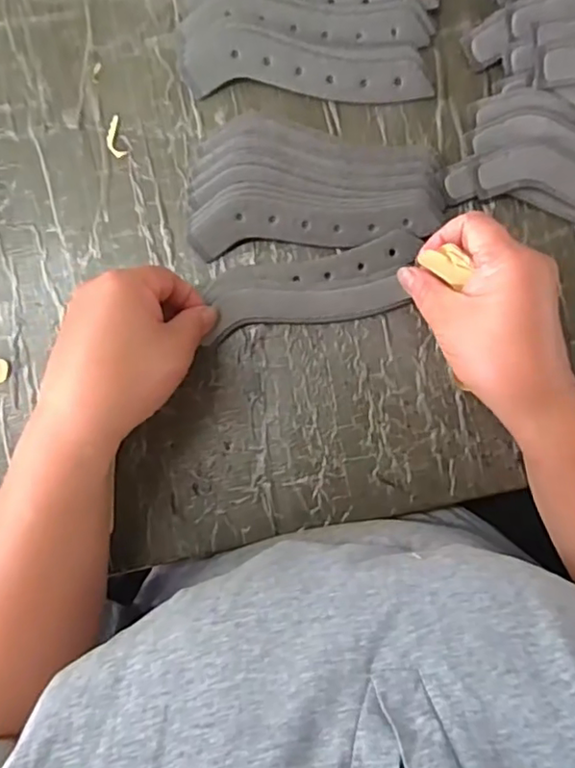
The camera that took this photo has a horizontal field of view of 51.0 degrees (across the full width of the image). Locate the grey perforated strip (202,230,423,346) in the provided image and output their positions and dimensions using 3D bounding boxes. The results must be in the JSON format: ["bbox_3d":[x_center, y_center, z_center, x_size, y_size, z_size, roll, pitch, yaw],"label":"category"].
[{"bbox_3d":[0.017,-0.062,0.395,0.135,0.011,0.046,-12,88,2],"label":"grey perforated strip"}]

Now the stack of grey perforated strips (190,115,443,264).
[{"bbox_3d":[0.017,-0.134,0.392,0.163,0.017,0.085,-6,88,3],"label":"stack of grey perforated strips"}]

